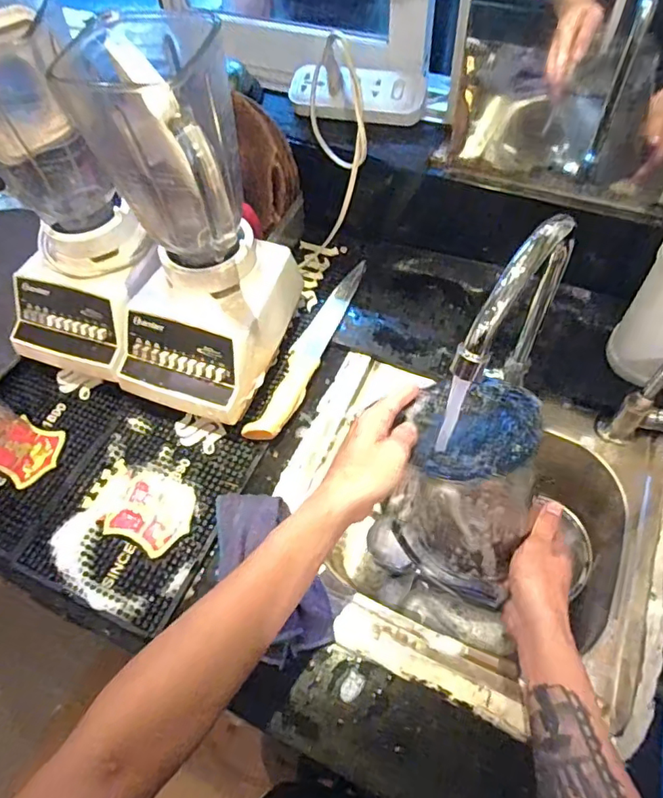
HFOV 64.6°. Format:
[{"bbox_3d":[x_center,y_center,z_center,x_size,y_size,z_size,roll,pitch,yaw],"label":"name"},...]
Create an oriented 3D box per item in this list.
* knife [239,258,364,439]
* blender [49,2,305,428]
[{"bbox_3d":[-0.026,-0.074,0.666,0.041,0.028,0.303,16,61,14],"label":"knife"},{"bbox_3d":[-0.150,-0.156,0.519,0.147,0.306,0.207,16,61,14],"label":"blender"}]

